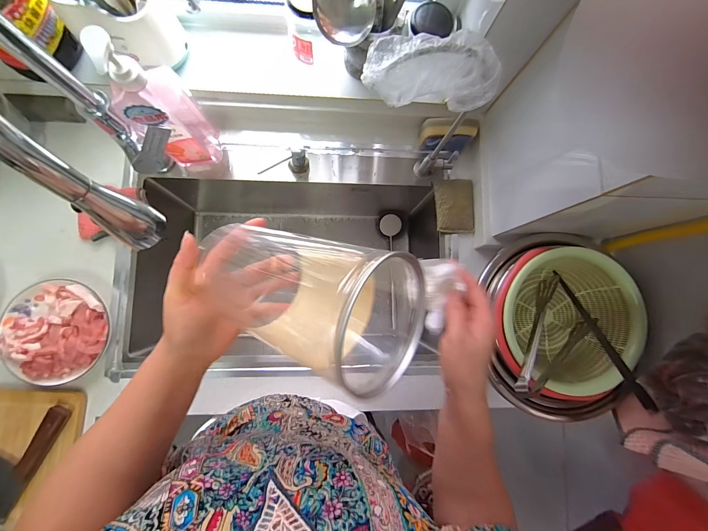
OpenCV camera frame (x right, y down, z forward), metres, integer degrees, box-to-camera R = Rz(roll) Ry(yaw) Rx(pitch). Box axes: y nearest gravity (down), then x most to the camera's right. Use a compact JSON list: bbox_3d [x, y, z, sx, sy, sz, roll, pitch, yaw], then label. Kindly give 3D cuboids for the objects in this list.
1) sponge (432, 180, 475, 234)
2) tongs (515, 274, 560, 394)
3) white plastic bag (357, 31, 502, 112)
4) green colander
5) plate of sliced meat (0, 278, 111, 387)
[{"bbox_3d":[0.210,-0.123,0.621,0.082,0.012,0.112,-3,84,-4],"label":"sponge"},{"bbox_3d":[0.305,0.104,0.503,0.021,0.035,0.229,37,59,0],"label":"tongs"},{"bbox_3d":[0.091,-0.228,0.350,0.159,0.052,0.072,-8,85,-5],"label":"white plastic bag"},{"bbox_3d":[0.363,0.084,0.530,0.240,0.081,0.211,32,83,0],"label":"green colander"},{"bbox_3d":[-0.517,0.111,0.524,0.163,0.047,0.179,0,84,-4],"label":"plate of sliced meat"}]

